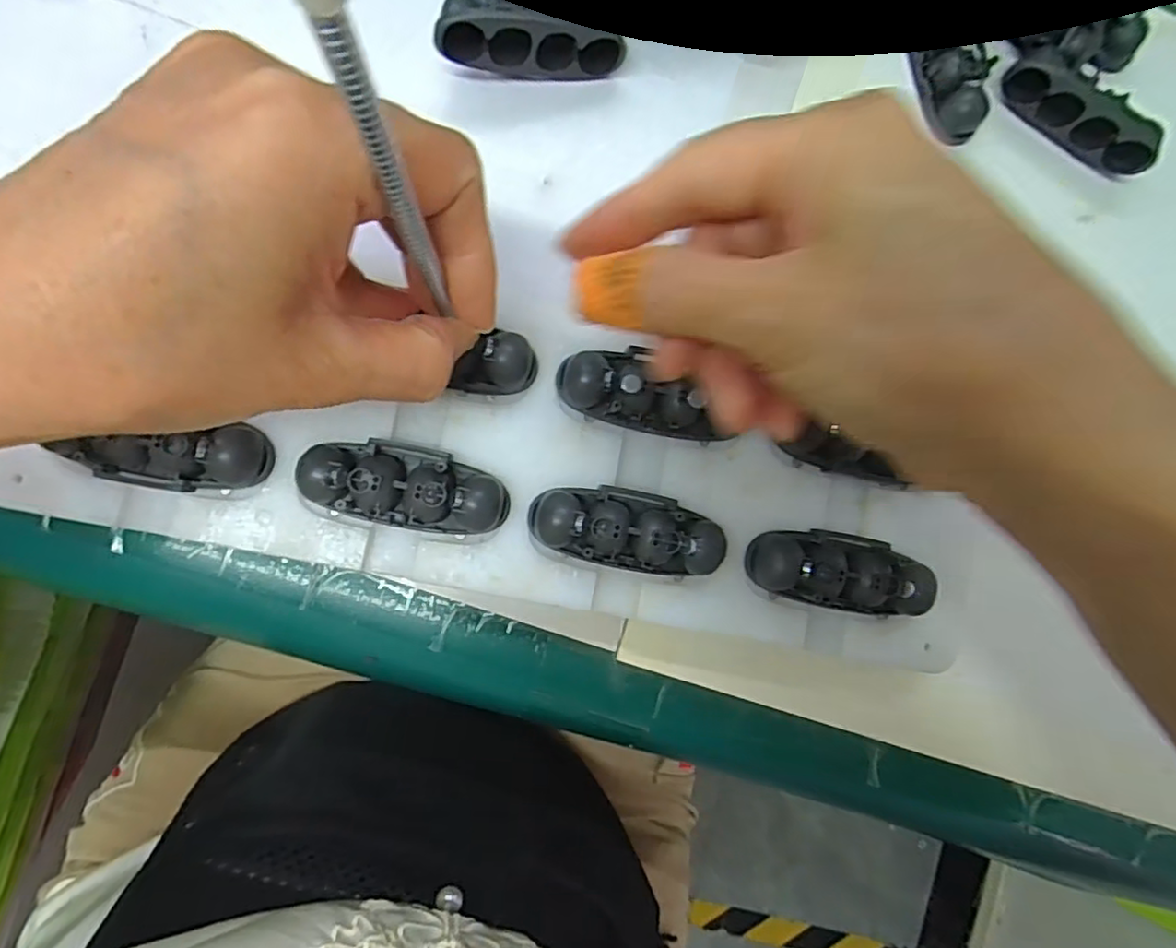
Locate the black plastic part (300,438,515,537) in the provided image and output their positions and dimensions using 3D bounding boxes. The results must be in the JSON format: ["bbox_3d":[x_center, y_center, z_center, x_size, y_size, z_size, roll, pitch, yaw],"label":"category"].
[{"bbox_3d":[-0.056,0.004,0.196,0.061,0.014,0.025,12,87,-6],"label":"black plastic part"}]

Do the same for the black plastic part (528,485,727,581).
[{"bbox_3d":[0.013,0.019,0.205,0.063,0.017,0.026,10,87,-6],"label":"black plastic part"}]

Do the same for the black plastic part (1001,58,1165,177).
[{"bbox_3d":[0.186,-0.136,0.242,0.061,0.020,0.014,25,85,-5],"label":"black plastic part"}]

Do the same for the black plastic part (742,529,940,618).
[{"bbox_3d":[0.085,0.032,0.210,0.061,0.012,0.024,12,87,-6],"label":"black plastic part"}]

